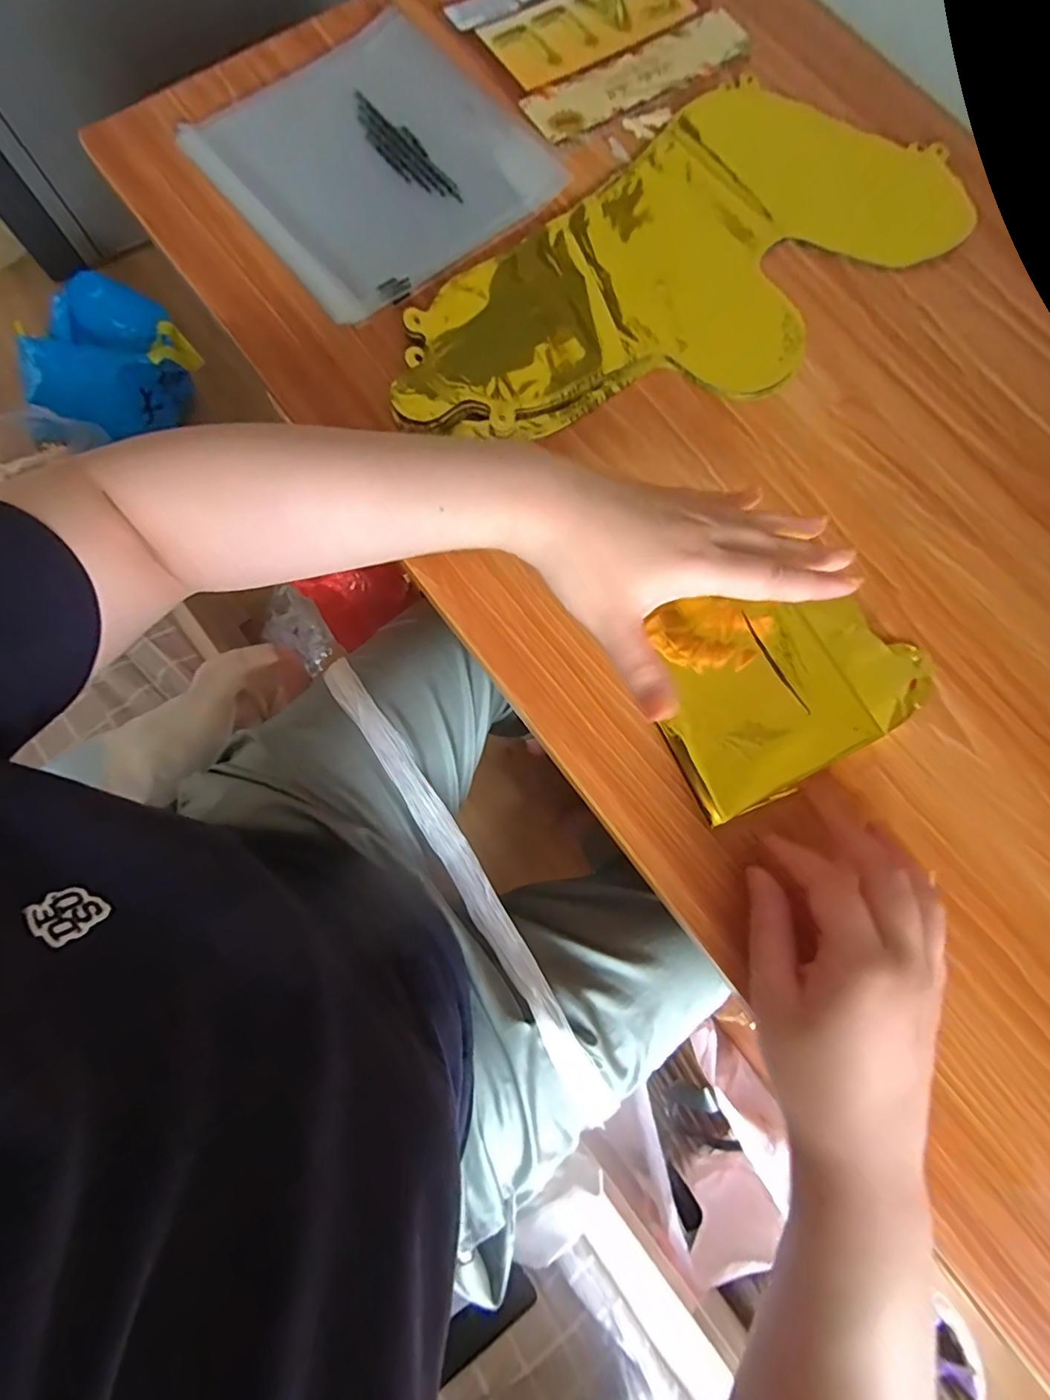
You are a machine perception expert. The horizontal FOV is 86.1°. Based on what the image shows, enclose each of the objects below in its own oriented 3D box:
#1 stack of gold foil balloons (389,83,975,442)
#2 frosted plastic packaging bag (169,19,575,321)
[{"bbox_3d":[0.105,-0.292,0.386,0.401,0.009,0.194,-40,82,-8],"label":"stack of gold foil balloons"},{"bbox_3d":[-0.107,-0.387,0.404,0.202,0.007,0.205,-39,82,-8],"label":"frosted plastic packaging bag"}]

